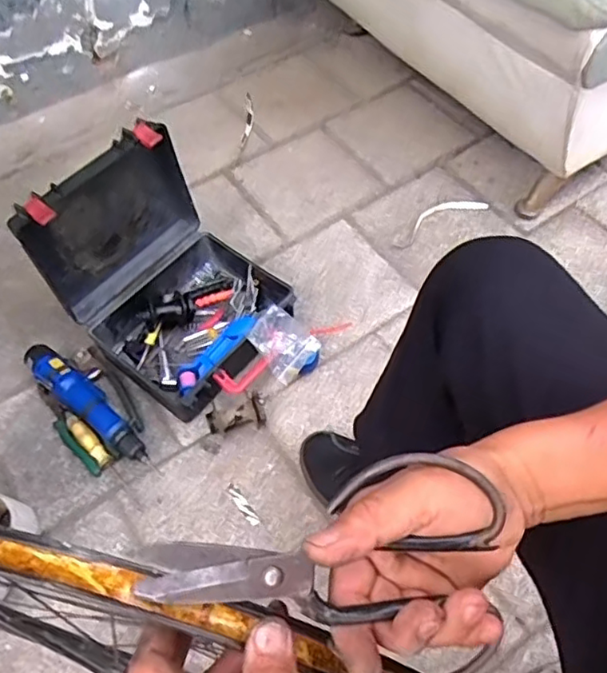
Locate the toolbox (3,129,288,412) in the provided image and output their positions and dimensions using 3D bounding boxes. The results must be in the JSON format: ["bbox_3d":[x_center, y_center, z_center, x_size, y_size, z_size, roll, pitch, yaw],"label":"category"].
[{"bbox_3d":[-0.201,-0.090,0.964,0.311,0.307,0.276,32,64,20],"label":"toolbox"}]

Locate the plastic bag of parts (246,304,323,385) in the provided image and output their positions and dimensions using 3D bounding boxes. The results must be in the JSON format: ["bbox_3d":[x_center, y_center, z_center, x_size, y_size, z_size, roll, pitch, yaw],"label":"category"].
[{"bbox_3d":[-0.029,0.018,1.016,0.093,0.097,0.108,-39,64,-21],"label":"plastic bag of parts"}]

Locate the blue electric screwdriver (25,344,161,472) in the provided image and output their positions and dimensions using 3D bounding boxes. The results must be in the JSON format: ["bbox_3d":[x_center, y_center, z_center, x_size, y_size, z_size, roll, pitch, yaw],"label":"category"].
[{"bbox_3d":[-0.342,0.109,0.984,0.287,0.063,0.055,36,65,22],"label":"blue electric screwdriver"}]

